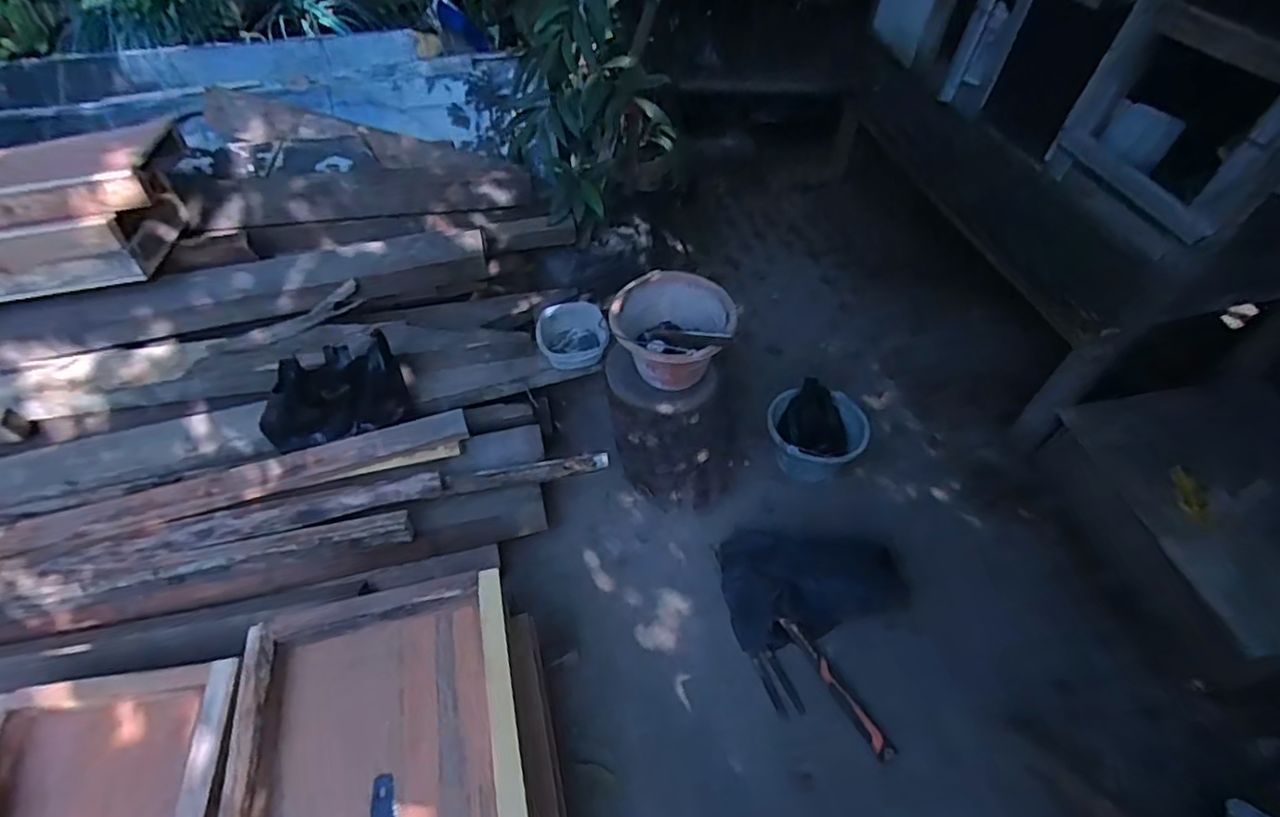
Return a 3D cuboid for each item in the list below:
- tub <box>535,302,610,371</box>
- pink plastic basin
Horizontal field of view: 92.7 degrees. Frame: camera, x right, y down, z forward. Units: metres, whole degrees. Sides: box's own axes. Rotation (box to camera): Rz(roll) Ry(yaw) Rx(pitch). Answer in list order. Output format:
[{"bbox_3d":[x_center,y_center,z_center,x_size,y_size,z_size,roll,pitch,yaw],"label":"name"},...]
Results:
[{"bbox_3d":[-0.163,-0.175,1.521,0.174,0.099,0.149,-13,52,-5],"label":"tub"},{"bbox_3d":[0.073,-0.168,1.306,0.242,0.148,0.198,17,56,18],"label":"pink plastic basin"}]

